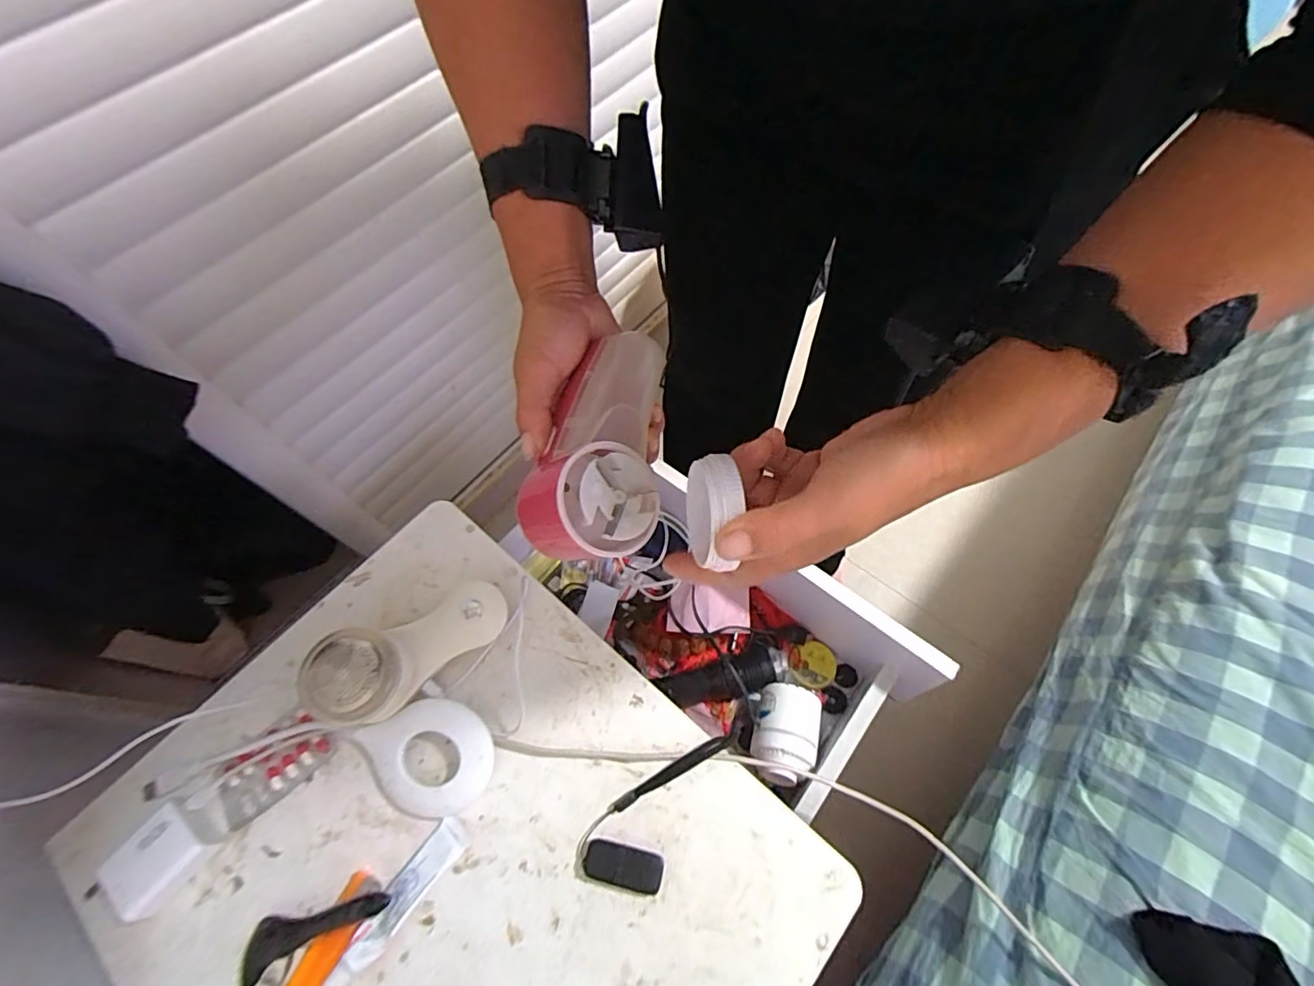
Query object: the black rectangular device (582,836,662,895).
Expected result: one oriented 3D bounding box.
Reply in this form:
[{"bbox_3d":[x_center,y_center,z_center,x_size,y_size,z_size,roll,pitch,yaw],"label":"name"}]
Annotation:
[{"bbox_3d":[-0.024,0.259,0.385,0.054,0.008,0.024,12,64,9],"label":"black rectangular device"}]

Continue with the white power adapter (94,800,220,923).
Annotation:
[{"bbox_3d":[-0.351,0.257,0.393,0.047,0.026,0.061,27,68,16],"label":"white power adapter"}]

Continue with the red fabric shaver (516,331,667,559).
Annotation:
[{"bbox_3d":[-0.033,-0.028,0.296,0.074,0.045,0.133,4,60,6],"label":"red fabric shaver"}]

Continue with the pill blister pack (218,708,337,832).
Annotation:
[{"bbox_3d":[-0.296,0.208,0.426,0.082,0.010,0.051,-39,67,-15],"label":"pill blister pack"}]

